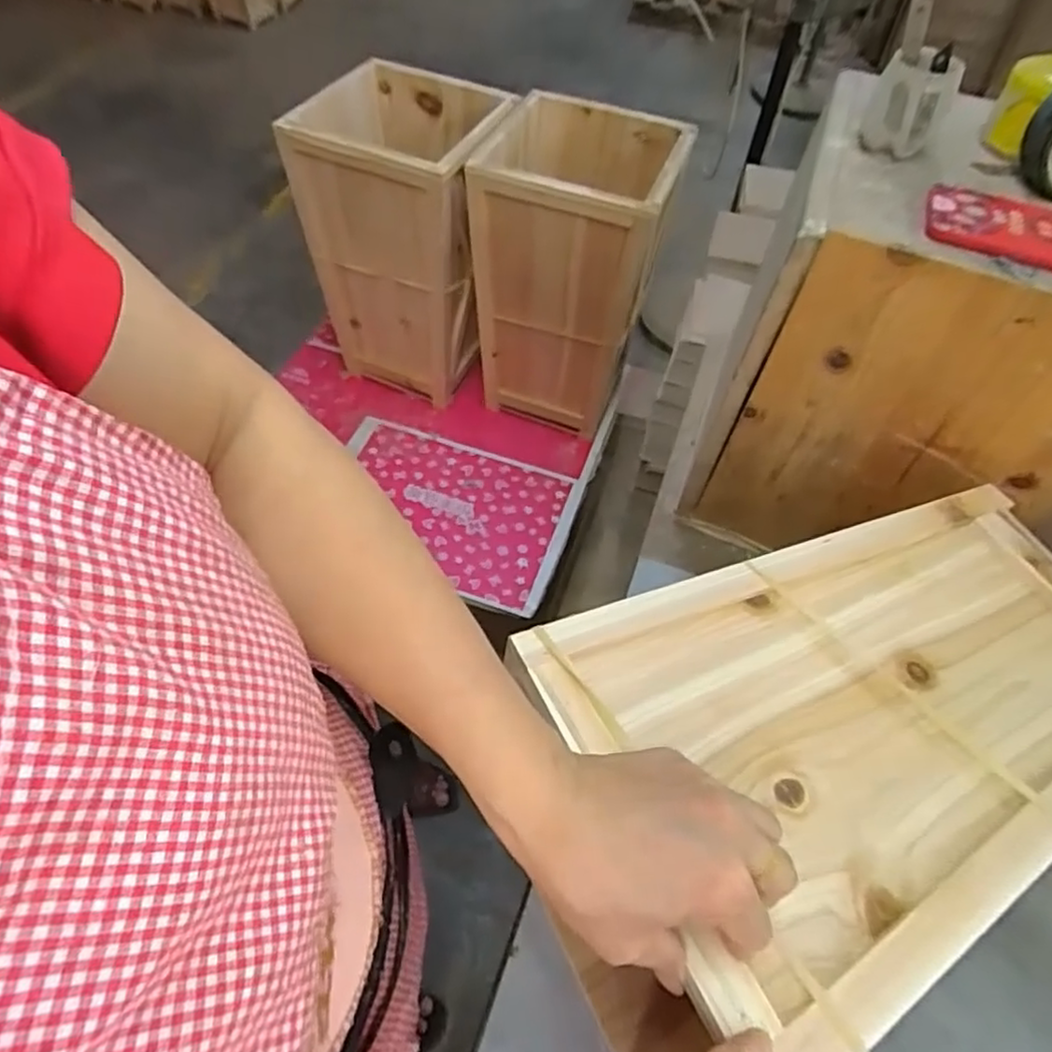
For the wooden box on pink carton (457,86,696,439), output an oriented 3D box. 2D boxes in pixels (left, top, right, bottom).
[{"bbox_3d":[0.067,-0.397,1.088,0.263,0.421,0.251,15,55,7],"label":"wooden box on pink carton"}]

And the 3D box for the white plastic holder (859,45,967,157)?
[{"bbox_3d":[0.321,-0.354,0.565,0.058,0.061,0.046,26,57,14],"label":"white plastic holder"}]

